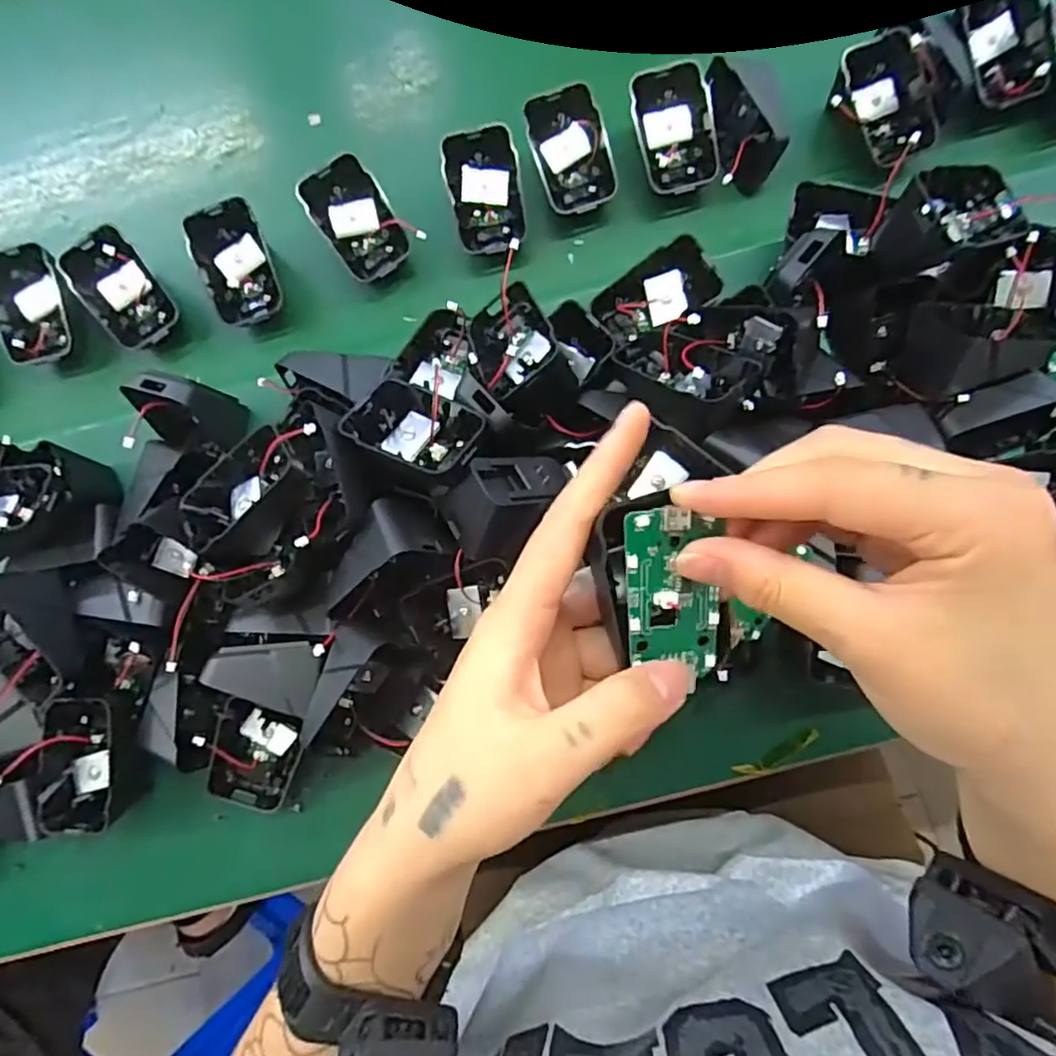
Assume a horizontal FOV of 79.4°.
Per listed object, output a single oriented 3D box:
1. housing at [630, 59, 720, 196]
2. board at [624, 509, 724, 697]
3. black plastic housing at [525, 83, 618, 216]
[{"bbox_3d":[0.090,-0.242,0.388,0.045,0.017,0.070,-14,105,11],"label":"housing"},{"bbox_3d":[0.047,0.021,0.206,0.032,0.005,0.055,-2,107,-4],"label":"board"},{"bbox_3d":[0.026,-0.229,0.389,0.044,0.016,0.067,-20,106,7],"label":"black plastic housing"}]

